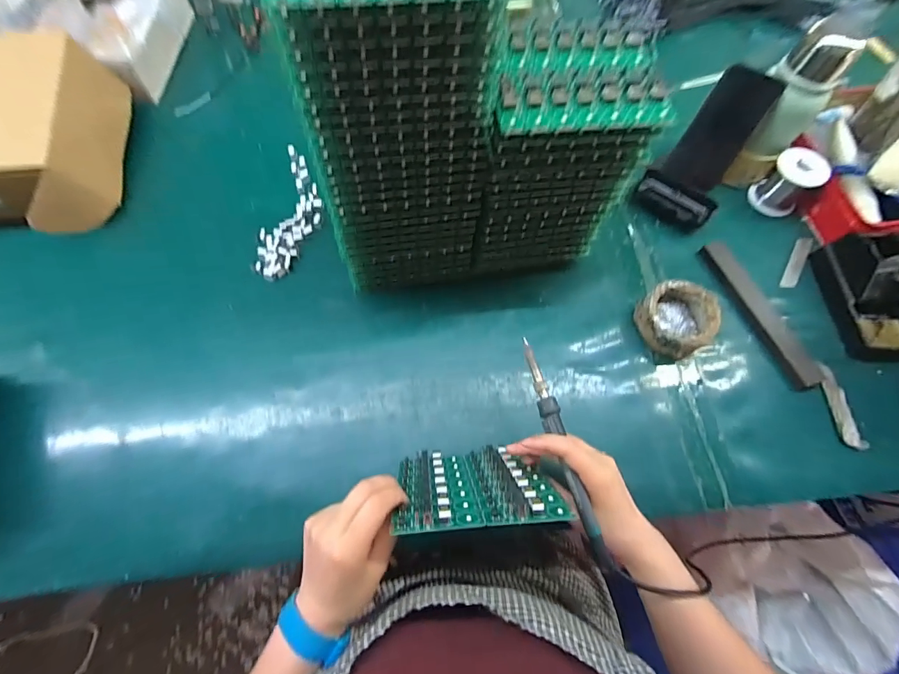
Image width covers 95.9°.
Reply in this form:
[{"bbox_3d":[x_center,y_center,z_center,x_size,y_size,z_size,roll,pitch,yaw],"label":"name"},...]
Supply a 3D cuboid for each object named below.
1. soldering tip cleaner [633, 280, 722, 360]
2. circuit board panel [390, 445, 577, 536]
[{"bbox_3d":[0.277,-0.023,0.497,0.087,0.043,0.083,1,65,-3],"label":"soldering tip cleaner"},{"bbox_3d":[0.021,0.126,0.360,0.129,0.138,0.013,-4,95,-4],"label":"circuit board panel"}]

